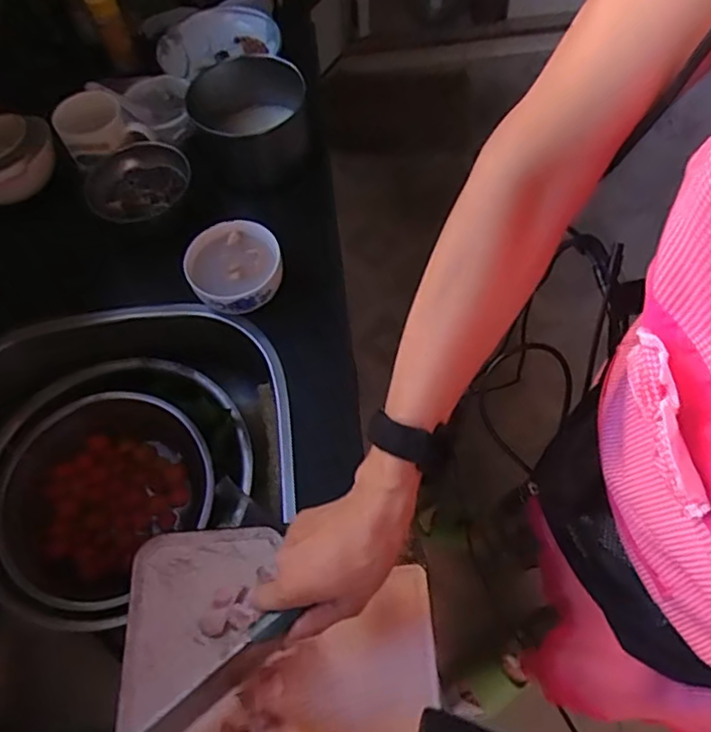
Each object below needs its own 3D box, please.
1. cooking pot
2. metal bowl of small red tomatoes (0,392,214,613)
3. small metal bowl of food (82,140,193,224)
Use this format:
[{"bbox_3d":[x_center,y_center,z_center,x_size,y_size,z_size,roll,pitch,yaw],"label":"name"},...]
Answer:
[{"bbox_3d":[-0.126,-0.303,0.731,0.132,0.085,0.131,-20,63,-8],"label":"cooking pot"},{"bbox_3d":[-0.280,0.133,0.650,0.223,0.072,0.217,-1,62,2],"label":"metal bowl of small red tomatoes"},{"bbox_3d":[-0.250,-0.212,0.693,0.119,0.037,0.096,-37,66,-15],"label":"small metal bowl of food"}]

